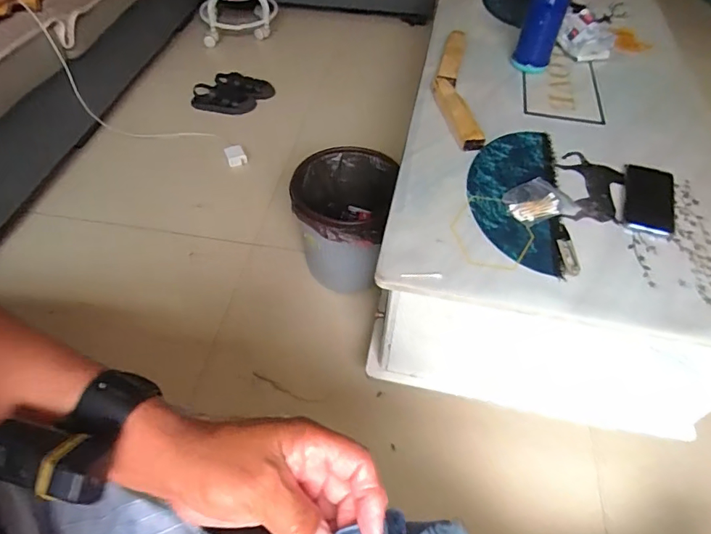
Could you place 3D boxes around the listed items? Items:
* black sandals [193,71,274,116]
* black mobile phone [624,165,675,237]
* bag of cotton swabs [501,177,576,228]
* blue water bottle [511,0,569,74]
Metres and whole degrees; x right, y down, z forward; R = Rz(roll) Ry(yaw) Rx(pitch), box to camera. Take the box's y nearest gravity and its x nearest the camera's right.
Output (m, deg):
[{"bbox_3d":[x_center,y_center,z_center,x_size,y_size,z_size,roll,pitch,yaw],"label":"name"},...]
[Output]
[{"bbox_3d":[-0.420,-0.600,1.618,0.265,0.052,0.163,2,52,0],"label":"black sandals"},{"bbox_3d":[0.493,-0.113,0.785,0.079,0.006,0.169,17,52,11],"label":"black mobile phone"},{"bbox_3d":[0.297,-0.107,0.772,0.108,0.017,0.083,-20,54,-18],"label":"bag of cotton swabs"},{"bbox_3d":[0.399,-0.524,0.997,0.079,0.205,0.070,18,52,12],"label":"blue water bottle"}]

